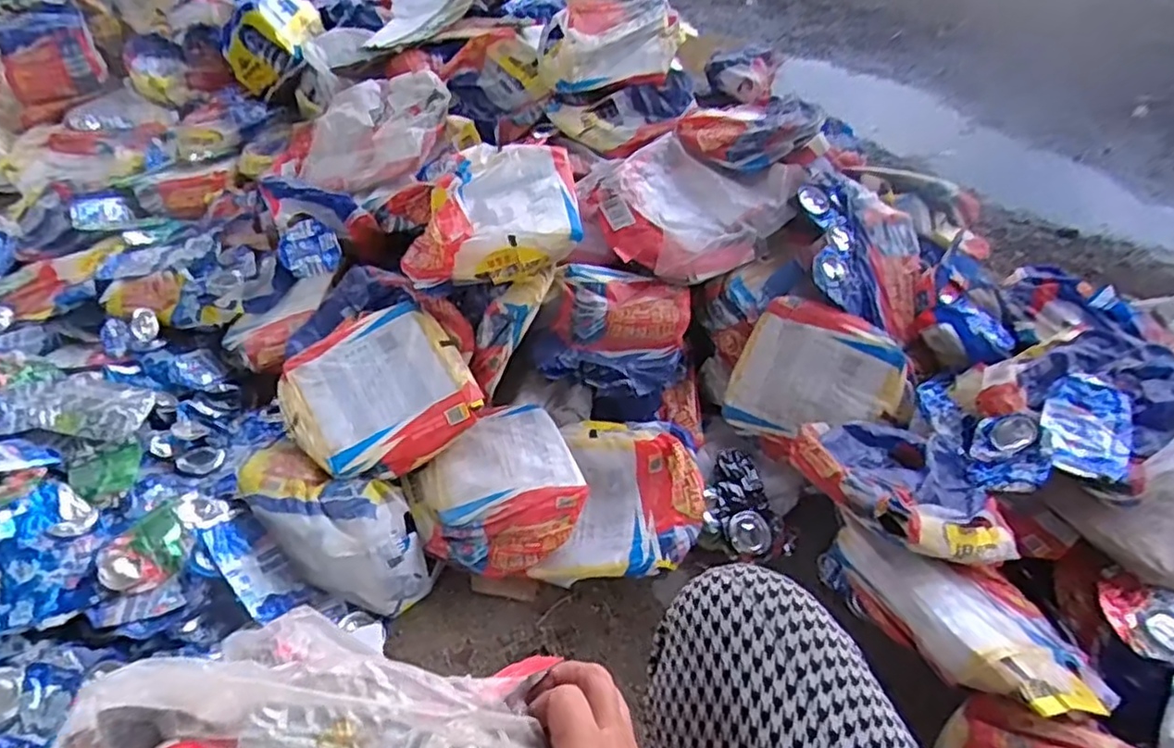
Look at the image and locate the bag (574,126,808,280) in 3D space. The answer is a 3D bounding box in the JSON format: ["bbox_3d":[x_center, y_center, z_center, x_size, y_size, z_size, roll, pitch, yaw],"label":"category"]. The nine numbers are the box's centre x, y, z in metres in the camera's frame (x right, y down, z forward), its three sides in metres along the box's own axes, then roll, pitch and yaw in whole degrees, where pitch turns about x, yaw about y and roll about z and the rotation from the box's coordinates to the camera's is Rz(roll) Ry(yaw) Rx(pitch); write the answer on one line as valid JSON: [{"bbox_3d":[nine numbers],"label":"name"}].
[{"bbox_3d":[0.167,-0.289,1.162,0.295,0.078,0.301,-36,57,-27],"label":"bag"}]

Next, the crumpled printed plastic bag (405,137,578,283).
[{"bbox_3d":[-0.152,-0.260,1.093,0.272,0.078,0.247,-5,48,-3],"label":"crumpled printed plastic bag"}]

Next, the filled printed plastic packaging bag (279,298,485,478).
[{"bbox_3d":[-0.308,0.023,1.012,0.251,0.081,0.253,-33,56,-26],"label":"filled printed plastic packaging bag"}]

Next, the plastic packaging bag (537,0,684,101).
[{"bbox_3d":[0.043,-0.646,1.342,0.274,0.101,0.235,0,48,1],"label":"plastic packaging bag"}]

